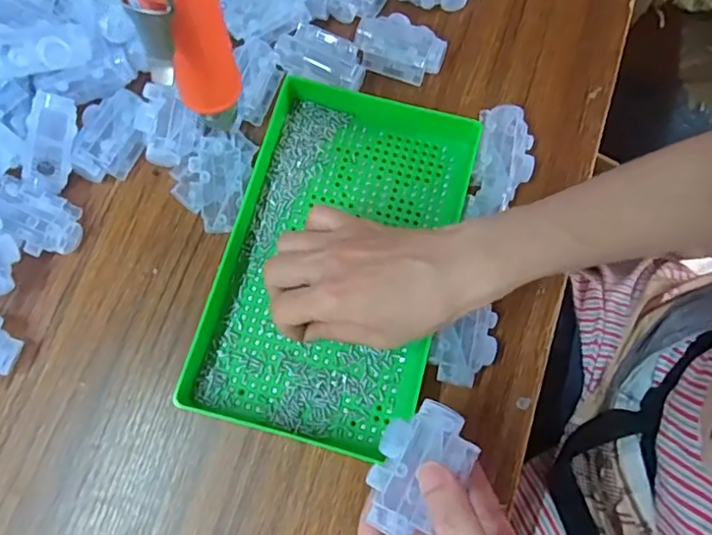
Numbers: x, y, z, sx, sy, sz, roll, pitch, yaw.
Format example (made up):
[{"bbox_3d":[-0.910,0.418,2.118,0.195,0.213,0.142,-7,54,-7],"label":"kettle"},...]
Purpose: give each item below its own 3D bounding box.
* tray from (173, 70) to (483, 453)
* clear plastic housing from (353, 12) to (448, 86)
[{"bbox_3d":[-0.013,-0.006,0.404,0.152,0.028,0.240,15,74,3],"label":"tray"},{"bbox_3d":[0.035,-0.175,0.468,0.071,0.028,0.044,18,75,4],"label":"clear plastic housing"}]

